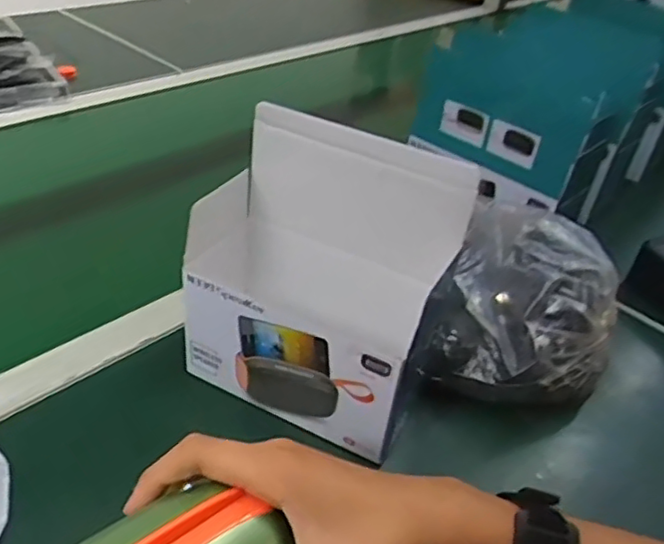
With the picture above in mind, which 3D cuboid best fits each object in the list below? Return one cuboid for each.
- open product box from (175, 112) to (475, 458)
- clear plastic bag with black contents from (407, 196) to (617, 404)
[{"bbox_3d":[-0.026,0.001,0.455,0.199,0.190,0.089,21,39,19],"label":"open product box"},{"bbox_3d":[0.157,0.028,0.515,0.141,0.093,0.144,21,39,18],"label":"clear plastic bag with black contents"}]

